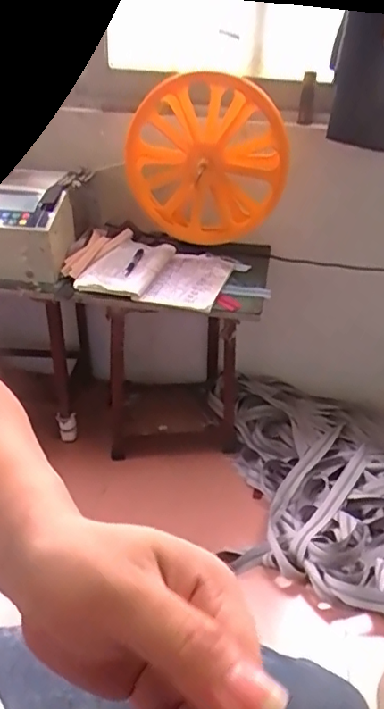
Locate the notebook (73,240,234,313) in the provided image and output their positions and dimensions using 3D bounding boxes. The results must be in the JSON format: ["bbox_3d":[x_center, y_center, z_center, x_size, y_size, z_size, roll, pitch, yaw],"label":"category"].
[{"bbox_3d":[-0.077,-0.185,1.231,0.299,0.021,0.225,14,43,10],"label":"notebook"}]

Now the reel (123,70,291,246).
[{"bbox_3d":[0.028,-0.425,1.199,0.367,0.344,0.078,12,34,15],"label":"reel"}]

